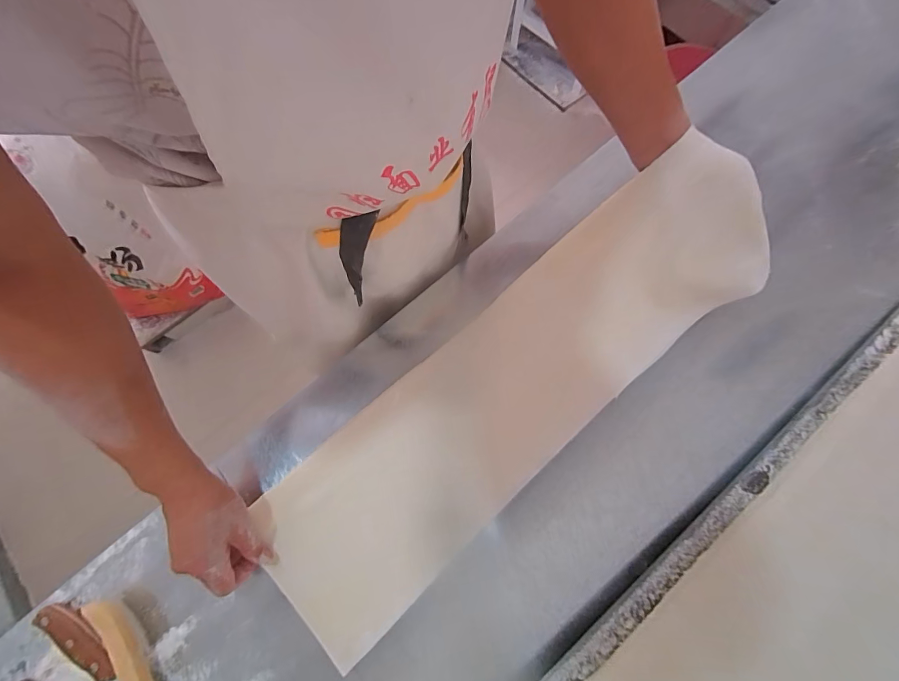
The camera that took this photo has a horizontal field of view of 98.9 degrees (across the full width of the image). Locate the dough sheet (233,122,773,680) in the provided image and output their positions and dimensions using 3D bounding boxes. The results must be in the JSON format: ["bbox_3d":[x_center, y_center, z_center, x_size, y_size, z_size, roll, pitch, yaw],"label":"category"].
[{"bbox_3d":[0.081,0.054,0.492,0.723,0.120,0.206,-43,77,-2],"label":"dough sheet"}]

